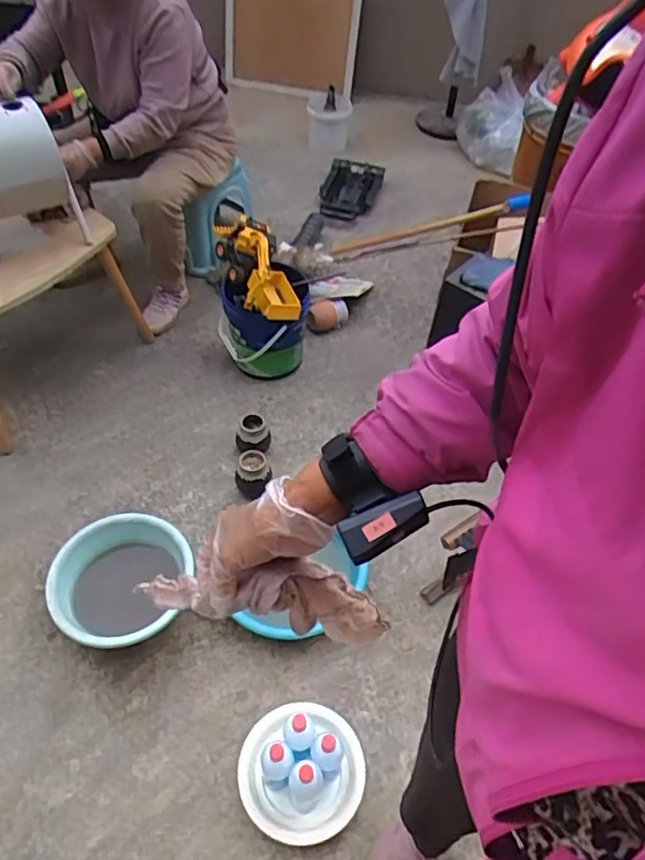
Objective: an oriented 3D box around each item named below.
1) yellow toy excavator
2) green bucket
[{"bbox_3d":[-0.194,-0.480,1.778,0.156,0.172,0.353,-15,54,-15],"label":"yellow toy excavator"},{"bbox_3d":[-0.169,-0.320,1.893,0.273,0.289,0.229,-11,51,-12],"label":"green bucket"}]

